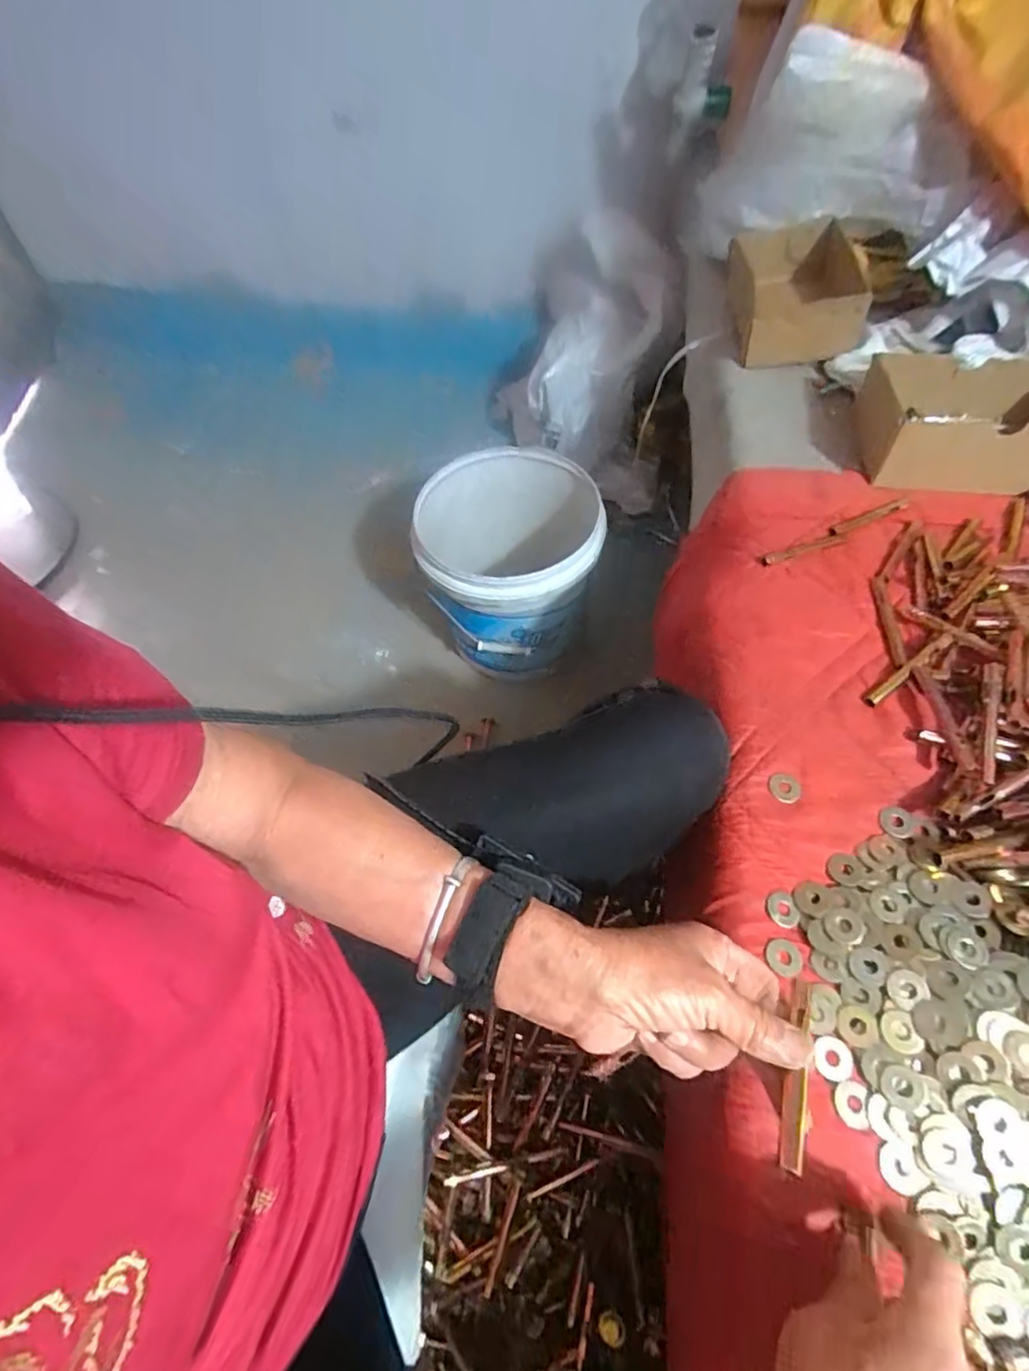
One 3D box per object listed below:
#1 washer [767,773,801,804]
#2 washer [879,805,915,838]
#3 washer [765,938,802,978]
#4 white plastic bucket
[{"bbox_3d":[0.190,0.072,0.426,0.021,0.004,0.020,-1,59,1],"label":"washer"},{"bbox_3d":[0.261,0.092,0.412,0.023,0.004,0.021,-1,59,1],"label":"washer"},{"bbox_3d":[0.166,0.167,0.373,0.021,0.004,0.021,-1,59,1],"label":"washer"},{"bbox_3d":[-0.007,-0.173,0.923,0.251,0.242,0.246,-1,59,1],"label":"white plastic bucket"}]

